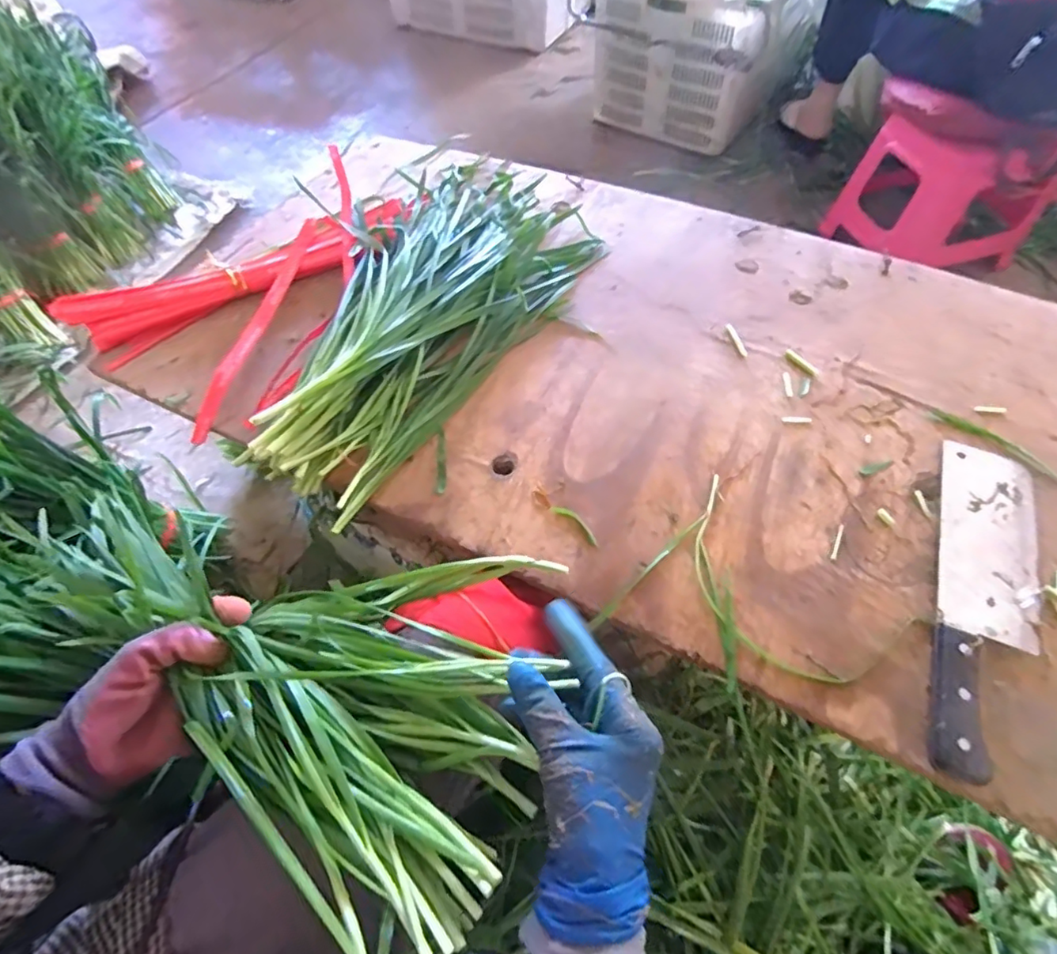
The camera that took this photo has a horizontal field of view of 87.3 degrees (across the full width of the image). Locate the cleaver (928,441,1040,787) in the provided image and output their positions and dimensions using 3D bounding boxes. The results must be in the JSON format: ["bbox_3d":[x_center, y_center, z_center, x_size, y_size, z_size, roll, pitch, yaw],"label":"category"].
[{"bbox_3d":[0.336,0.083,0.402,0.067,0.018,0.270,20,61,13],"label":"cleaver"}]

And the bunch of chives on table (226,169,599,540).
[{"bbox_3d":[-0.099,-0.189,0.560,0.227,0.056,0.490,25,62,16],"label":"bunch of chives on table"}]

